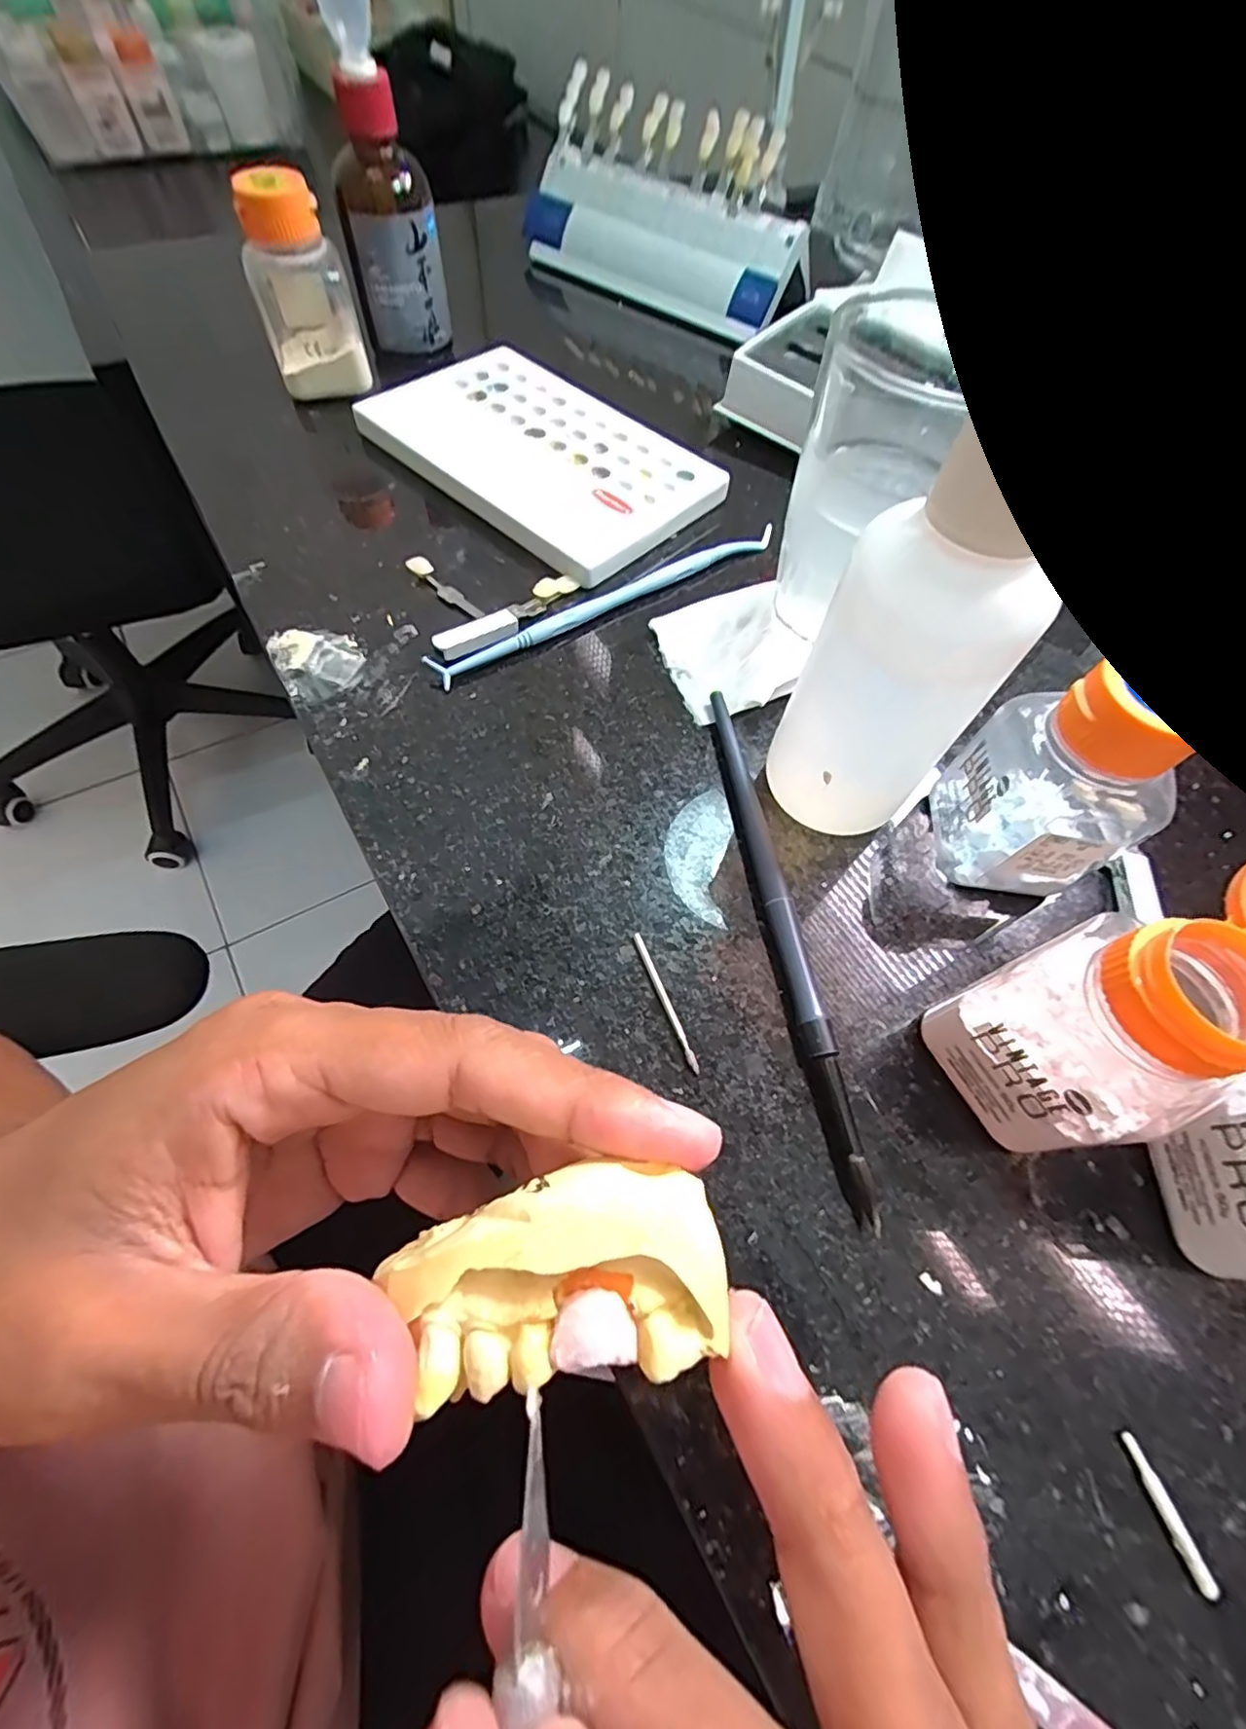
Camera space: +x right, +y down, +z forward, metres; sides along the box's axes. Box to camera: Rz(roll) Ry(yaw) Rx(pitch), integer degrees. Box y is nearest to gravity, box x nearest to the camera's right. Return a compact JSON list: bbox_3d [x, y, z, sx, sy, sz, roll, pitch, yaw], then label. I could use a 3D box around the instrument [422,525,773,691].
[{"bbox_3d":[-0.001,-0.107,0.246,0.161,0.006,0.011,-29,67,-18],"label":"instrument"}]

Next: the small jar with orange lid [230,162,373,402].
[{"bbox_3d":[-0.148,-0.263,0.283,0.041,0.076,0.045,1,63,-2],"label":"small jar with orange lid"}]

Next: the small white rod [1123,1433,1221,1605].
[{"bbox_3d":[0.114,0.135,0.129,0.004,0.004,0.025,-12,64,-9],"label":"small white rod"}]

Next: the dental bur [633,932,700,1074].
[{"bbox_3d":[0.012,0.038,0.174,0.004,0.004,0.042,-19,65,-12],"label":"dental bur"}]

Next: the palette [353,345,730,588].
[{"bbox_3d":[-0.041,-0.190,0.284,0.155,0.012,0.096,39,66,16],"label":"palette"}]

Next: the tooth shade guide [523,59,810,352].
[{"bbox_3d":[0.025,-0.380,0.361,0.181,0.072,0.069,36,67,14],"label":"tooth shade guide"}]

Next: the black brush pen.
[{"bbox_3d":[0.047,0.013,0.186,0.009,0.009,0.166,-6,62,-7],"label":"black brush pen"}]

